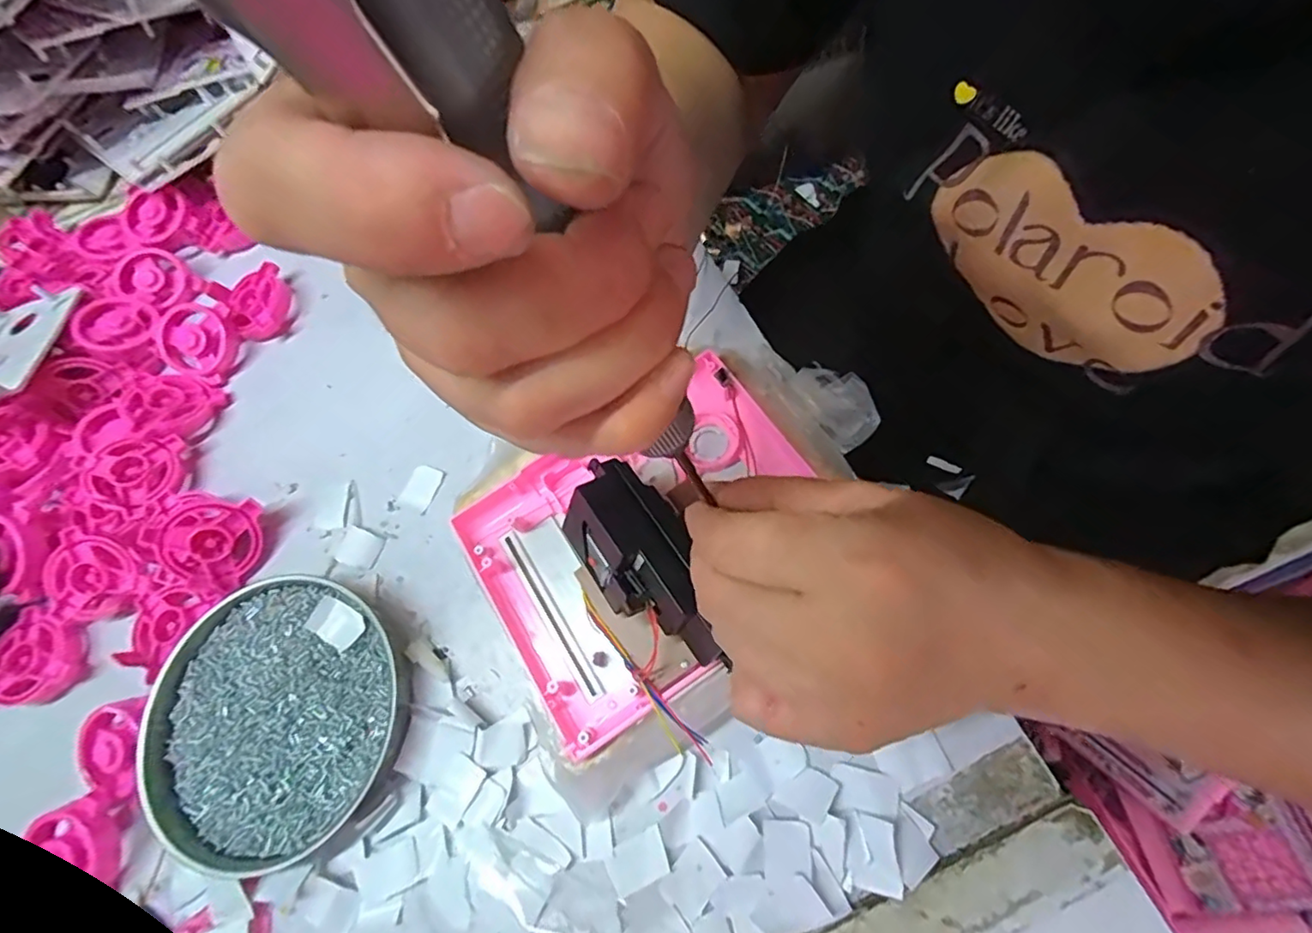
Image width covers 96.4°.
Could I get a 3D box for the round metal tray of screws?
[{"bbox_3d":[-0.198,0.128,0.302,0.125,0.014,0.135,-3,69,7],"label":"round metal tray of screws"}]

